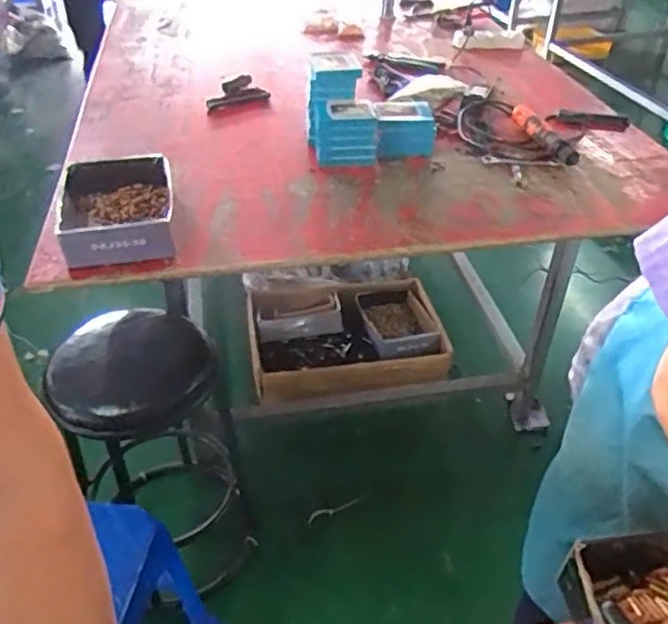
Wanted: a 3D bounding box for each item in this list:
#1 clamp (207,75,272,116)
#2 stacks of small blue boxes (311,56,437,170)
[{"bbox_3d":[-0.241,-0.523,1.527,0.148,0.023,0.149,-13,42,-16],"label":"clamp"},{"bbox_3d":[0.077,-0.401,1.274,0.254,0.170,0.148,-3,40,-5],"label":"stacks of small blue boxes"}]

